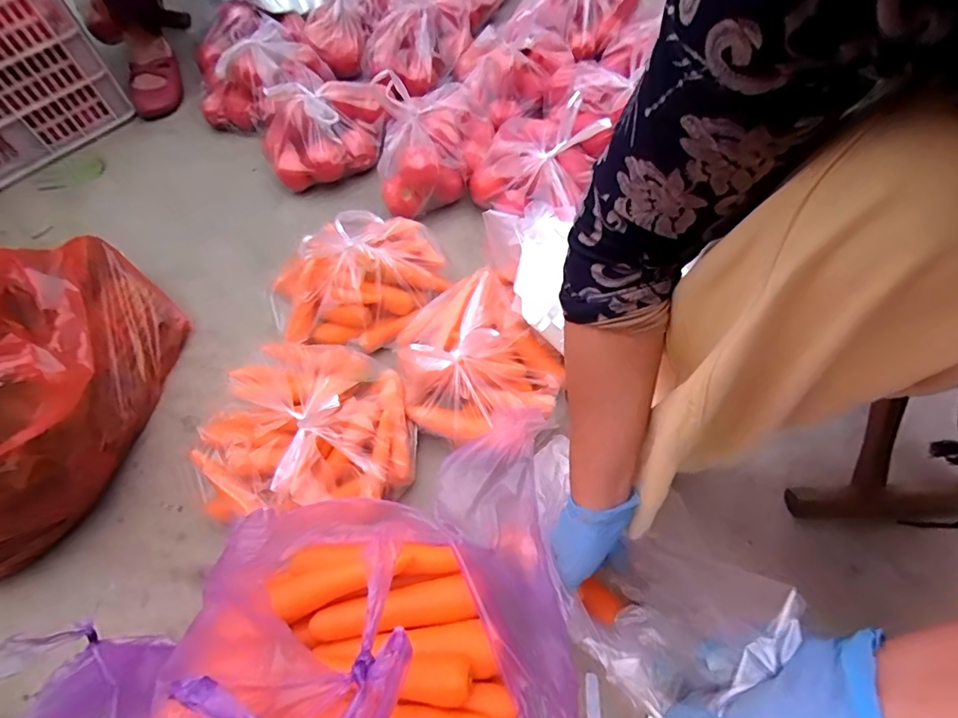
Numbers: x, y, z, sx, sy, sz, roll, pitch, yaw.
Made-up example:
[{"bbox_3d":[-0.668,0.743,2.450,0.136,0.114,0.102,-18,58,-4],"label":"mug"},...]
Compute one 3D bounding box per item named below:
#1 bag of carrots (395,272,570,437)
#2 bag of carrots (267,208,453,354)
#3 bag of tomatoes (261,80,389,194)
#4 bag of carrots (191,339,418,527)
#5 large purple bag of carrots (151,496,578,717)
[{"bbox_3d":[-0.011,-0.019,0.636,0.195,0.111,0.215,-19,61,-8],"label":"bag of carrots"},{"bbox_3d":[-0.180,-0.119,0.732,0.258,0.115,0.178,-30,63,-14],"label":"bag of carrots"},{"bbox_3d":[-0.284,-0.418,0.905,0.220,0.135,0.153,-25,62,-12],"label":"bag of tomatoes"},{"bbox_3d":[-0.223,0.091,0.639,0.259,0.102,0.231,-7,60,-2],"label":"bag of carrots"},{"bbox_3d":[-0.059,0.214,0.337,0.235,0.193,0.232,6,60,6],"label":"large purple bag of carrots"}]

